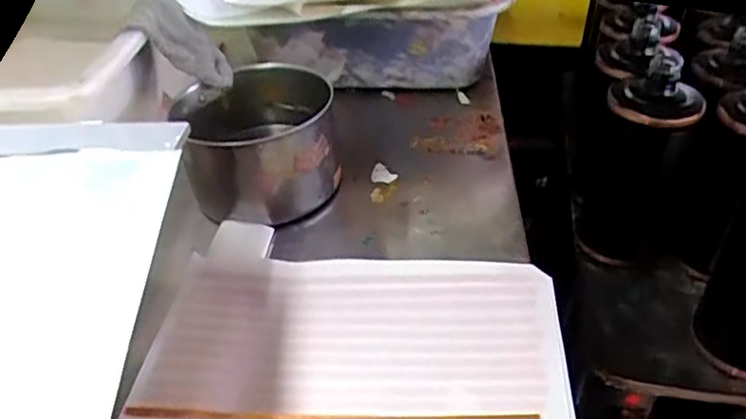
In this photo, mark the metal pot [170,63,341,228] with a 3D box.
[{"bbox_3d":[-0.105,-0.063,0.602,0.136,0.076,0.145,-10,38,-5],"label":"metal pot"}]

